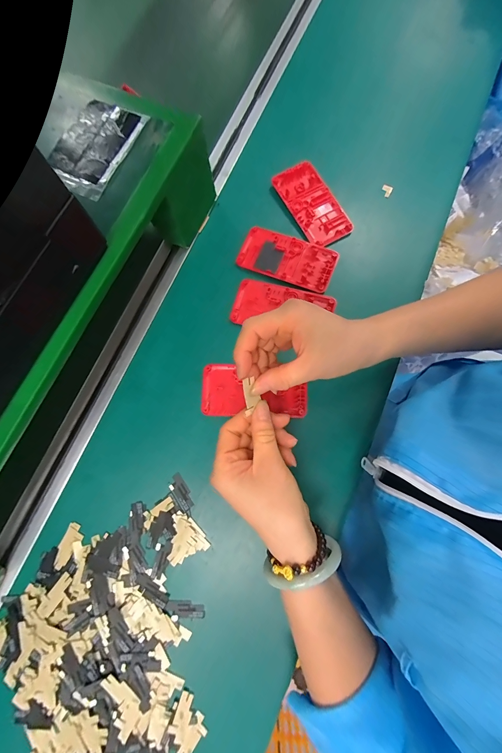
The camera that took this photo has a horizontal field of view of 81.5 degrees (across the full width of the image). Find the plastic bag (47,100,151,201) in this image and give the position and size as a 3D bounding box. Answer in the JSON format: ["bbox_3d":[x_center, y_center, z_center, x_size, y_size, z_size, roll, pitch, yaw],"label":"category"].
[{"bbox_3d":[-0.162,-0.237,0.304,0.070,0.010,0.107,26,80,7],"label":"plastic bag"}]

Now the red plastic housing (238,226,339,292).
[{"bbox_3d":[0.047,-0.155,0.380,0.124,0.009,0.062,19,79,7],"label":"red plastic housing"}]

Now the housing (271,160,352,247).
[{"bbox_3d":[0.085,-0.237,0.397,0.061,0.010,0.121,-29,78,-4],"label":"housing"}]

